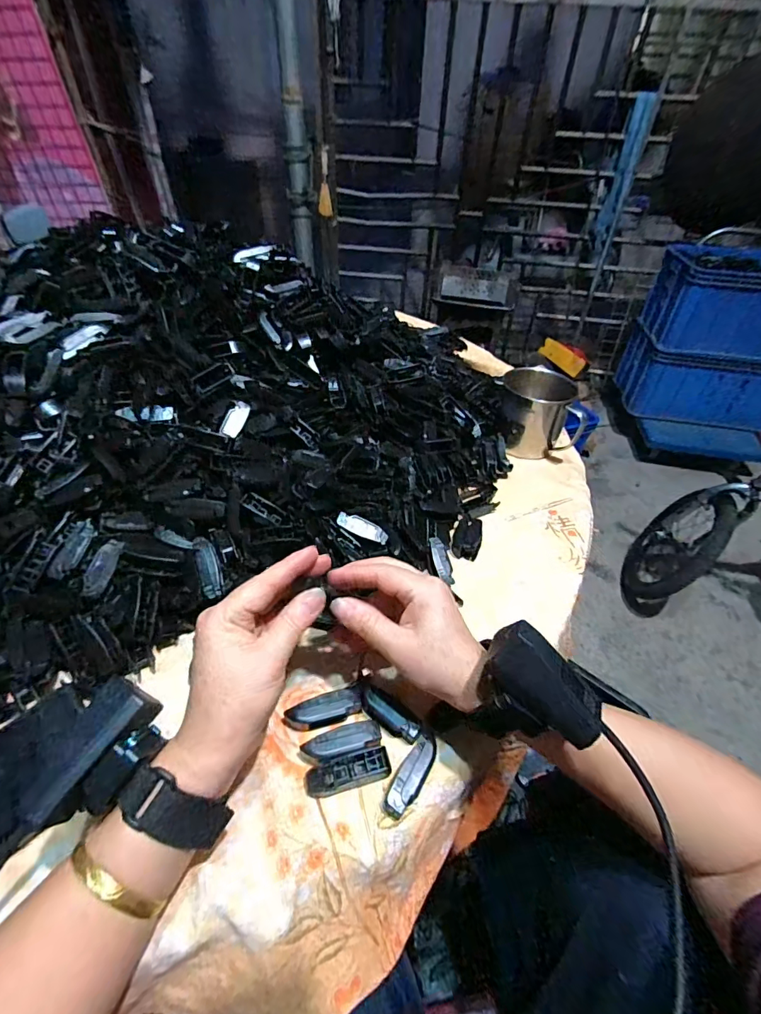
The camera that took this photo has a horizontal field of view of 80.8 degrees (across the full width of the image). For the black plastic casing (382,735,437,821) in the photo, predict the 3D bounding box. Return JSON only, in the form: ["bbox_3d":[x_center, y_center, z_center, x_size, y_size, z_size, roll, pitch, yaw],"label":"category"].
[{"bbox_3d":[0.021,0.179,0.302,0.017,0.018,0.053,24,48,22],"label":"black plastic casing"}]

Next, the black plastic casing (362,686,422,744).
[{"bbox_3d":[0.007,0.154,0.330,0.050,0.009,0.018,28,49,24],"label":"black plastic casing"}]

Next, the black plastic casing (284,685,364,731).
[{"bbox_3d":[-0.041,0.151,0.331,0.055,0.015,0.018,-14,46,-16],"label":"black plastic casing"}]

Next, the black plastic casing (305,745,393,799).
[{"bbox_3d":[-0.022,0.179,0.303,0.056,0.012,0.019,-11,45,-13],"label":"black plastic casing"}]

